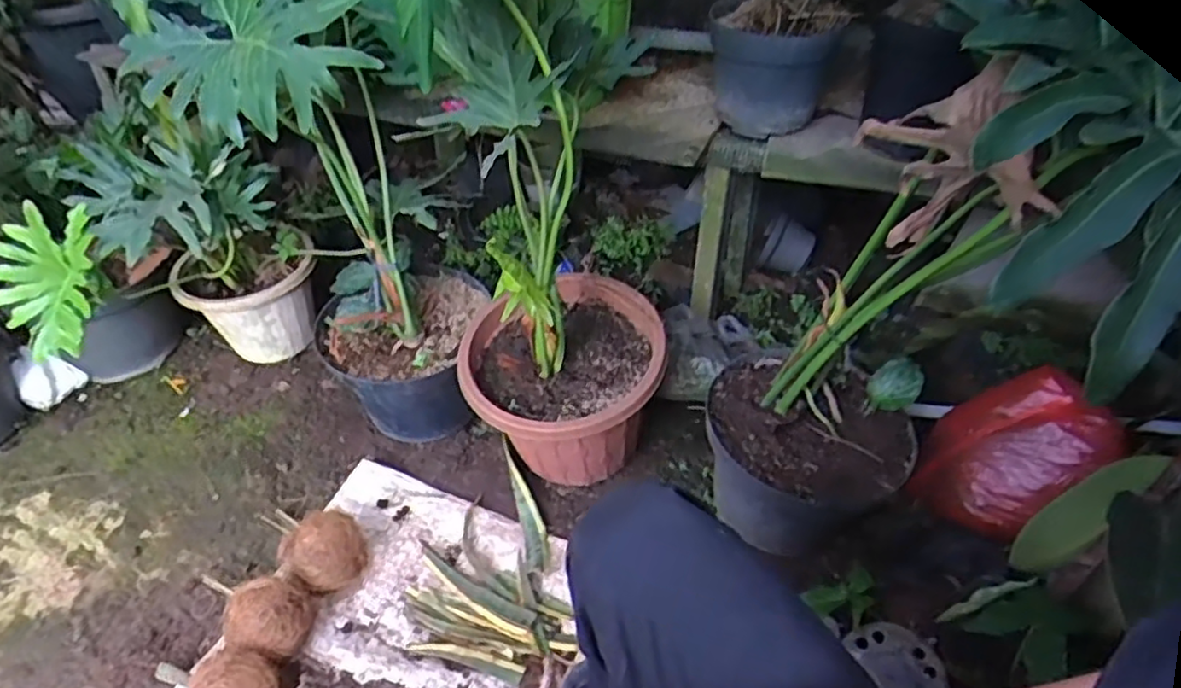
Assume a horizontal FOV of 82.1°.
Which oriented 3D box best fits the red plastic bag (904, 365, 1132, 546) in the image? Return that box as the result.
[{"bbox_3d":[0.596,0.161,0.963,0.206,0.177,0.164,28,48,33],"label":"red plastic bag"}]

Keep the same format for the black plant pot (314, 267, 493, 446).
[{"bbox_3d":[-0.292,0.027,1.128,0.246,0.240,0.264,10,41,16],"label":"black plant pot"}]

